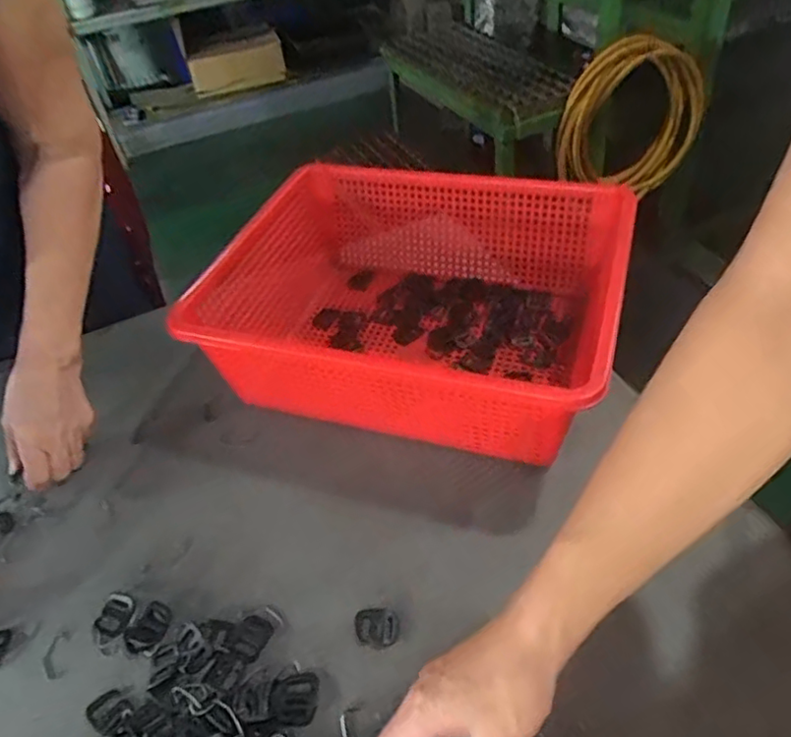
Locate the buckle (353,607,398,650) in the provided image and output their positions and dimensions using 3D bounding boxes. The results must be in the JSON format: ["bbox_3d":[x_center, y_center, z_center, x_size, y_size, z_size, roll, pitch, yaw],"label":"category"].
[{"bbox_3d":[-0.014,0.193,0.467,0.031,0.004,0.030,-9,44,-1],"label":"buckle"}]

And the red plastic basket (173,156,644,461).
[{"bbox_3d":[0.022,-0.063,0.630,0.367,0.133,0.295,10,47,17],"label":"red plastic basket"}]

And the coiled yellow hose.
[{"bbox_3d":[0.516,-0.543,1.371,0.350,0.333,0.085,-24,46,-16],"label":"coiled yellow hose"}]

